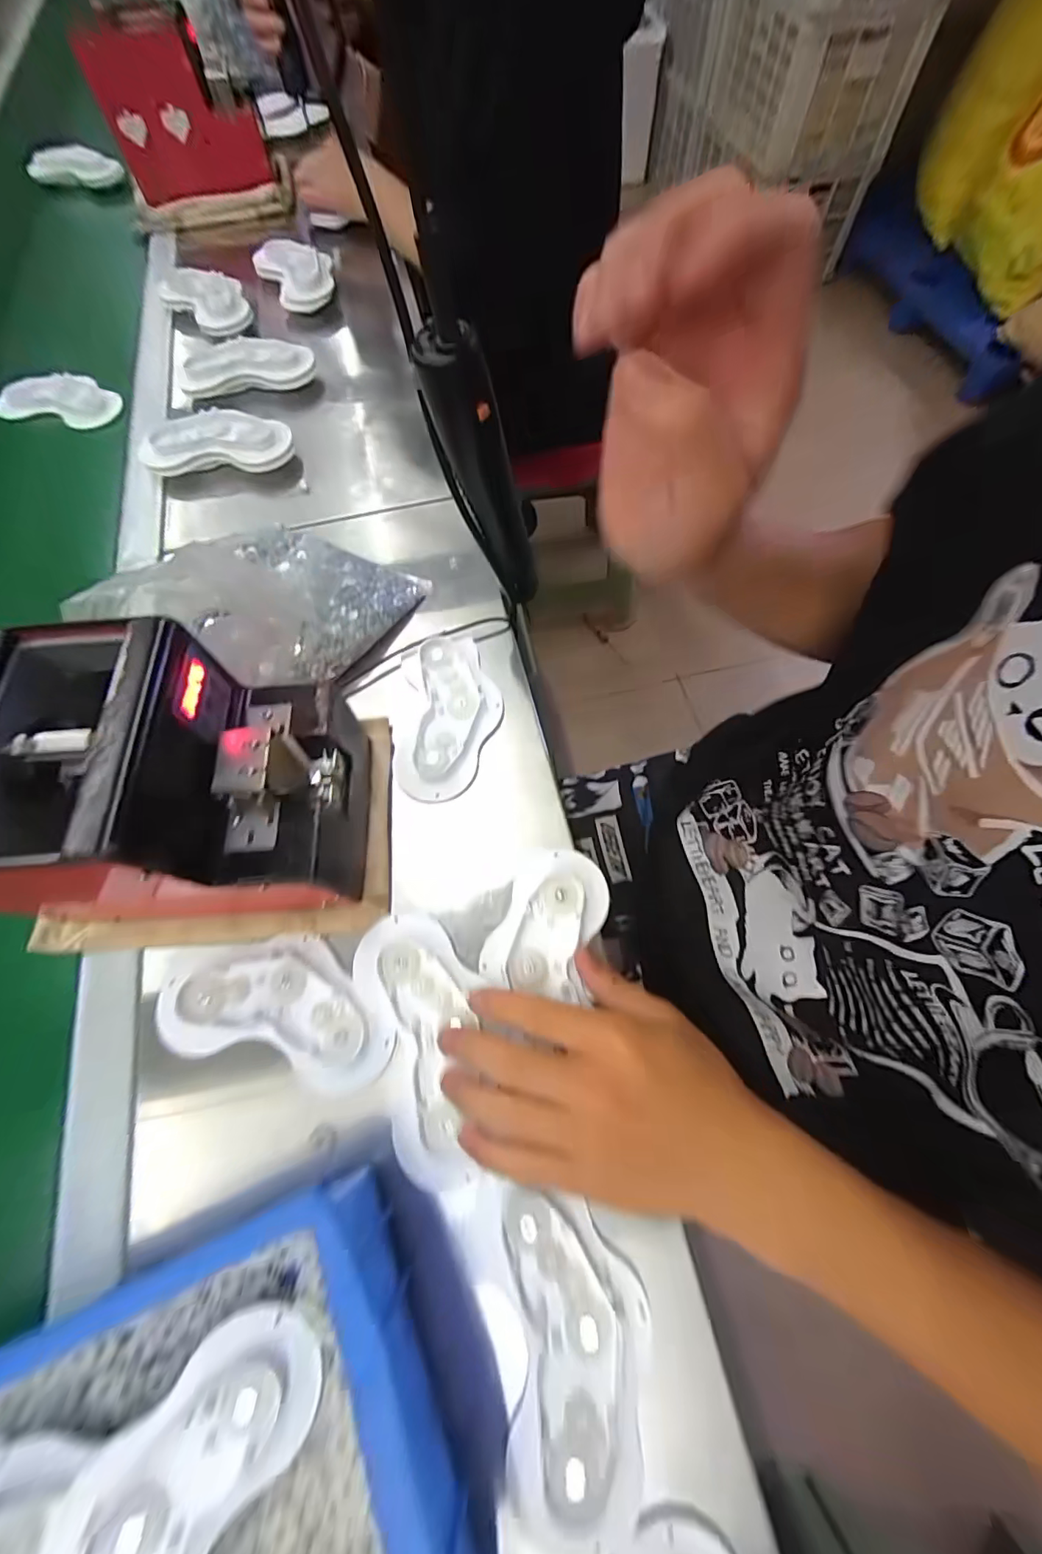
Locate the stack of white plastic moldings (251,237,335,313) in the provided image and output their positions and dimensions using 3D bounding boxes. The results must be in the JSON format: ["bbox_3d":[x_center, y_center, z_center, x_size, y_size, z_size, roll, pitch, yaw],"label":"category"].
[{"bbox_3d":[-0.276,-0.634,0.630,0.083,0.027,0.134,-28,69,-9],"label":"stack of white plastic moldings"}]

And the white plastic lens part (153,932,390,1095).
[{"bbox_3d":[-0.151,0.140,0.315,0.150,0.019,0.074,10,68,6],"label":"white plastic lens part"}]

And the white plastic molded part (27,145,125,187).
[{"bbox_3d":[-0.720,-0.990,0.812,0.131,0.036,0.040,-18,68,-6],"label":"white plastic molded part"}]

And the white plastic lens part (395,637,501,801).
[{"bbox_3d":[-0.055,-0.051,0.389,0.077,0.018,0.136,-4,67,0],"label":"white plastic lens part"}]

